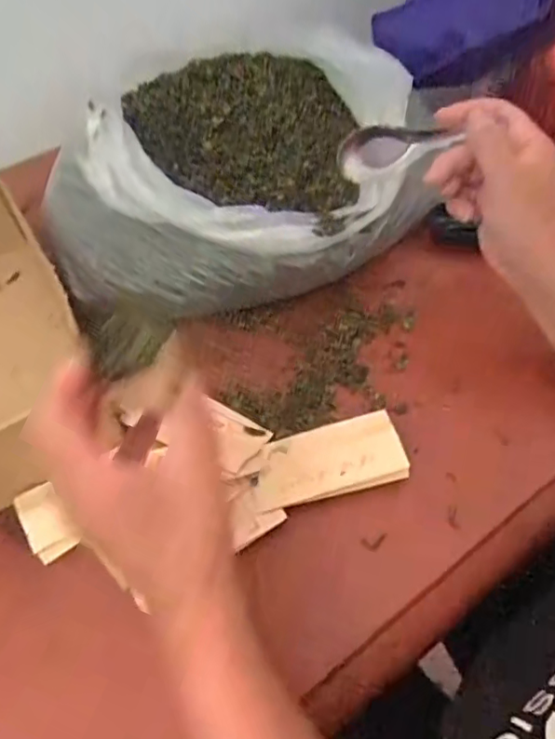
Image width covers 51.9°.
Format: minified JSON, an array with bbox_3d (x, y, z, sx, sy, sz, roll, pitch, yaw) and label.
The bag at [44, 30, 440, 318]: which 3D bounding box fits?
[{"bbox_3d":[-0.043,-0.185,0.536,0.317,0.139,0.263,-3,50,3],"label":"bag"}]

